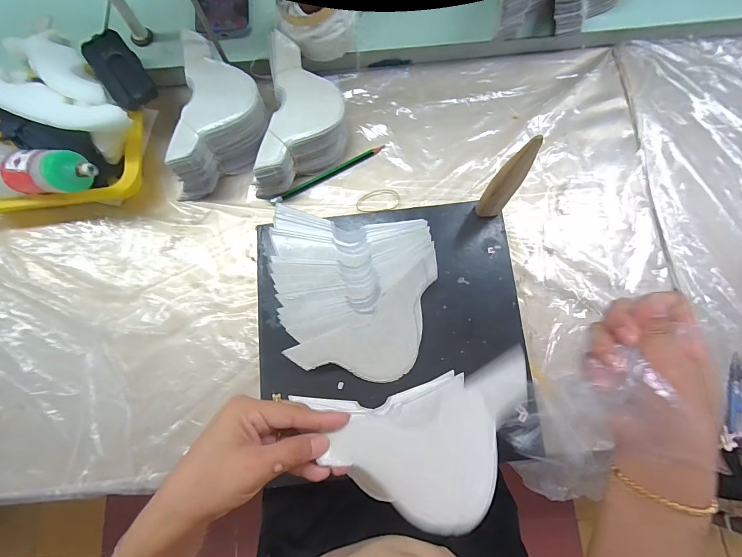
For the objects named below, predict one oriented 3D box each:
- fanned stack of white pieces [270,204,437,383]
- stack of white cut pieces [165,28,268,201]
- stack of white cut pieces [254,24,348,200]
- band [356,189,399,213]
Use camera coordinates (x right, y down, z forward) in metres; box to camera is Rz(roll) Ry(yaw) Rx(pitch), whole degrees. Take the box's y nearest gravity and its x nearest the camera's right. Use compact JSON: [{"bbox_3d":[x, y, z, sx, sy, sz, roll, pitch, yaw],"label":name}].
[{"bbox_3d":[-0.026,0.014,0.394,0.178,0.041,0.179,6,79,3],"label":"fanned stack of white pieces"},{"bbox_3d":[-0.189,-0.198,0.445,0.106,0.073,0.187,8,79,3],"label":"stack of white cut pieces"},{"bbox_3d":[-0.086,-0.200,0.447,0.106,0.063,0.188,7,79,3],"label":"stack of white cut pieces"},{"bbox_3d":[0.009,-0.100,0.454,0.058,0.007,0.040,-10,55,1],"label":"band"}]

